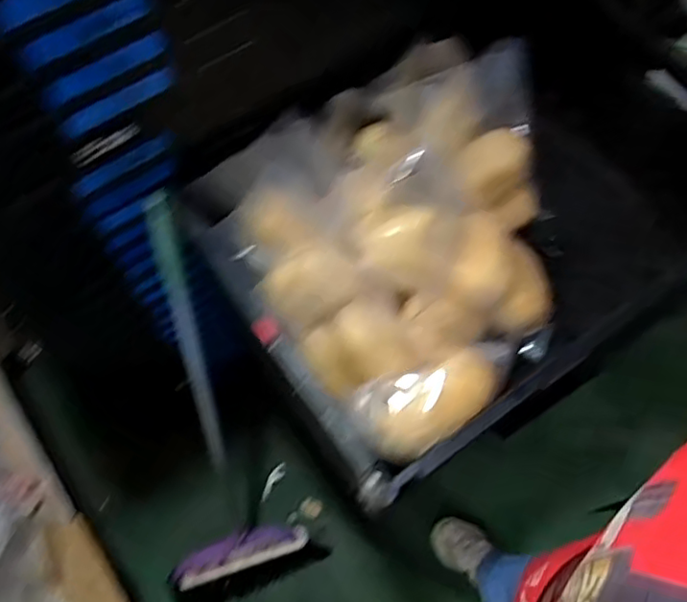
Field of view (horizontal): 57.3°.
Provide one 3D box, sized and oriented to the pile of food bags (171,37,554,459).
[{"bbox_3d":[0.096,-0.068,0.724,0.420,0.175,0.358,-38,74,-10],"label":"pile of food bags"}]

